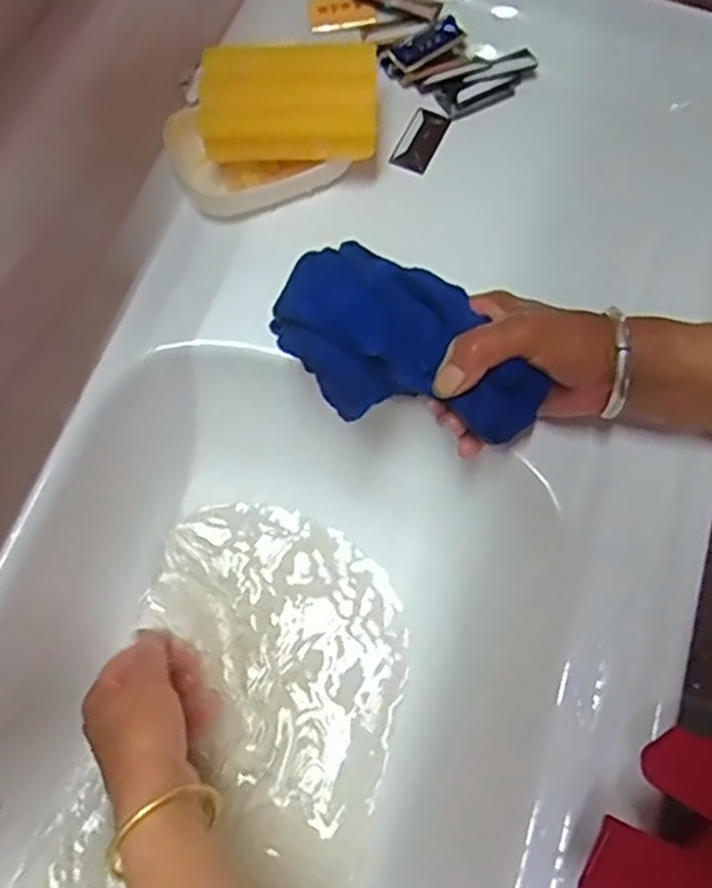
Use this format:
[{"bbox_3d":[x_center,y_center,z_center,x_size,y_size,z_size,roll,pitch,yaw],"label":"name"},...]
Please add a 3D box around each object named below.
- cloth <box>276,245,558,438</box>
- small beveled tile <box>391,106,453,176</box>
[{"bbox_3d":[0.028,-0.048,0.402,0.141,0.042,0.082,32,72,9],"label":"cloth"},{"bbox_3d":[0.045,-0.212,0.527,0.027,0.004,0.055,24,71,7],"label":"small beveled tile"}]

